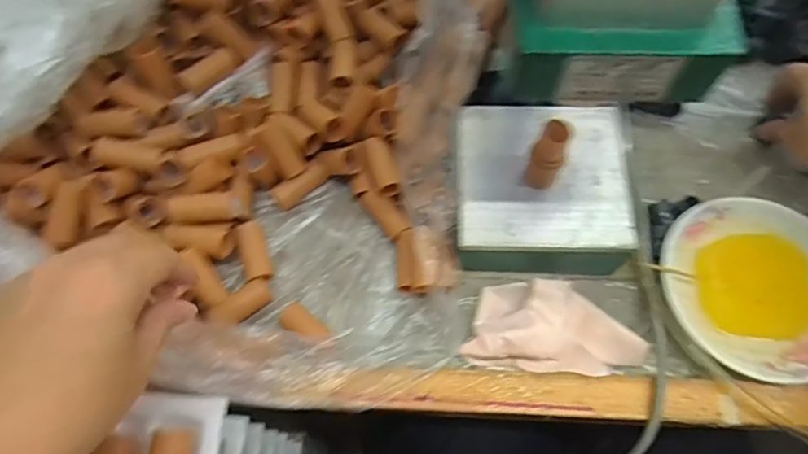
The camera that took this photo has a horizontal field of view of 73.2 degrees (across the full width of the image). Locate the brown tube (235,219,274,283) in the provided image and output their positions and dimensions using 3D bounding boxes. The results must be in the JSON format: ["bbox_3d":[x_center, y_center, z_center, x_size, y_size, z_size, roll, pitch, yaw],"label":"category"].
[{"bbox_3d":[-0.117,0.018,0.423,0.019,0.015,0.051,-18,67,-7],"label":"brown tube"}]

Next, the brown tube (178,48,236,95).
[{"bbox_3d":[-0.160,-0.128,0.445,0.016,0.017,0.046,38,72,16],"label":"brown tube"}]

